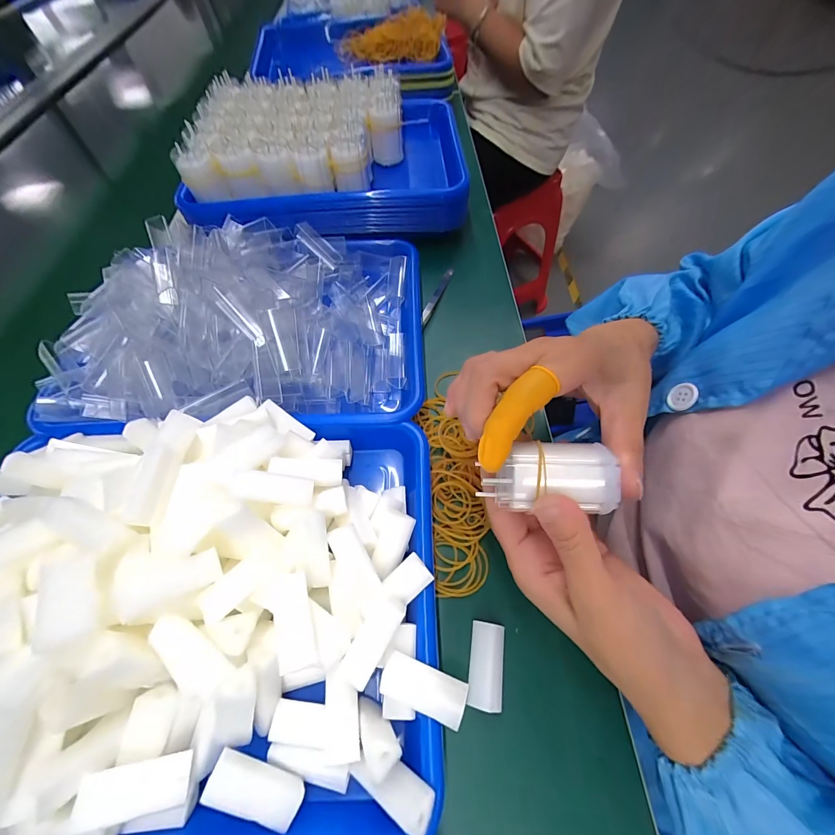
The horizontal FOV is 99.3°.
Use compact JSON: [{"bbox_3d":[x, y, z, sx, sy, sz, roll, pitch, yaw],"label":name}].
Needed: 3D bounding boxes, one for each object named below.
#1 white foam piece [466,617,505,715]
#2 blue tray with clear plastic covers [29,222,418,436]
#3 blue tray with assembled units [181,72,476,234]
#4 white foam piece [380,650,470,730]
[{"bbox_3d":[0.043,0.154,0.221,0.021,0.011,0.044,9,60,7],"label":"white foam piece"},{"bbox_3d":[-0.155,-0.103,0.345,0.317,0.082,0.247,-3,60,1],"label":"blue tray with clear plastic covers"},{"bbox_3d":[-0.107,-0.336,0.444,0.317,0.078,0.250,-4,60,0],"label":"blue tray with assembled units"},{"bbox_3d":[0.003,0.146,0.192,0.046,0.008,0.020,8,59,23],"label":"white foam piece"}]

